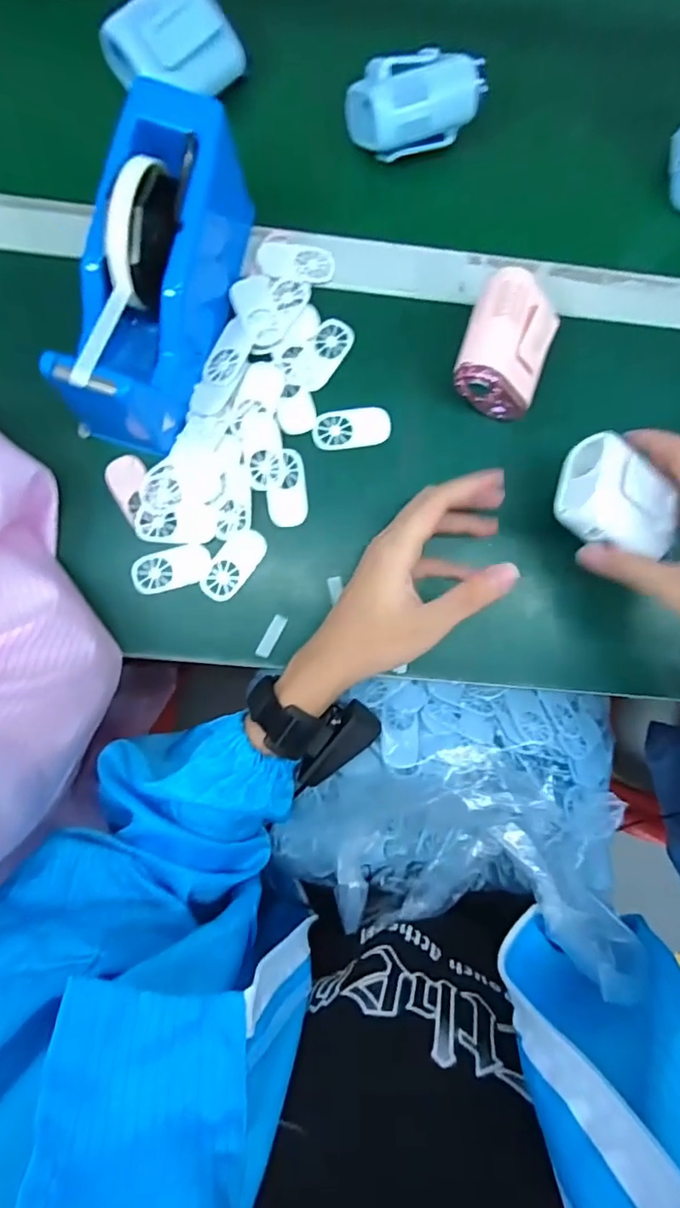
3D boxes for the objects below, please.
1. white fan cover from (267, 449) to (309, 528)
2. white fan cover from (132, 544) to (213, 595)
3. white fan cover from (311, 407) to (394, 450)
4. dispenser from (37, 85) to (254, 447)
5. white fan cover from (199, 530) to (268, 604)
[{"bbox_3d":[-0.040,-0.087,0.413,0.029,0.004,0.058,-4,89,-2],"label":"white fan cover"},{"bbox_3d":[-0.125,-0.027,0.410,0.058,0.004,0.030,-16,90,-2],"label":"white fan cover"},{"bbox_3d":[0.010,-0.135,0.418,0.059,0.004,0.031,-6,89,-2],"label":"white fan cover"},{"bbox_3d":[-0.125,-0.211,0.364,0.071,0.101,0.208,17,89,-1],"label":"dispenser"},{"bbox_3d":[-0.080,-0.030,0.412,0.028,0.004,0.059,38,88,-1],"label":"white fan cover"}]

